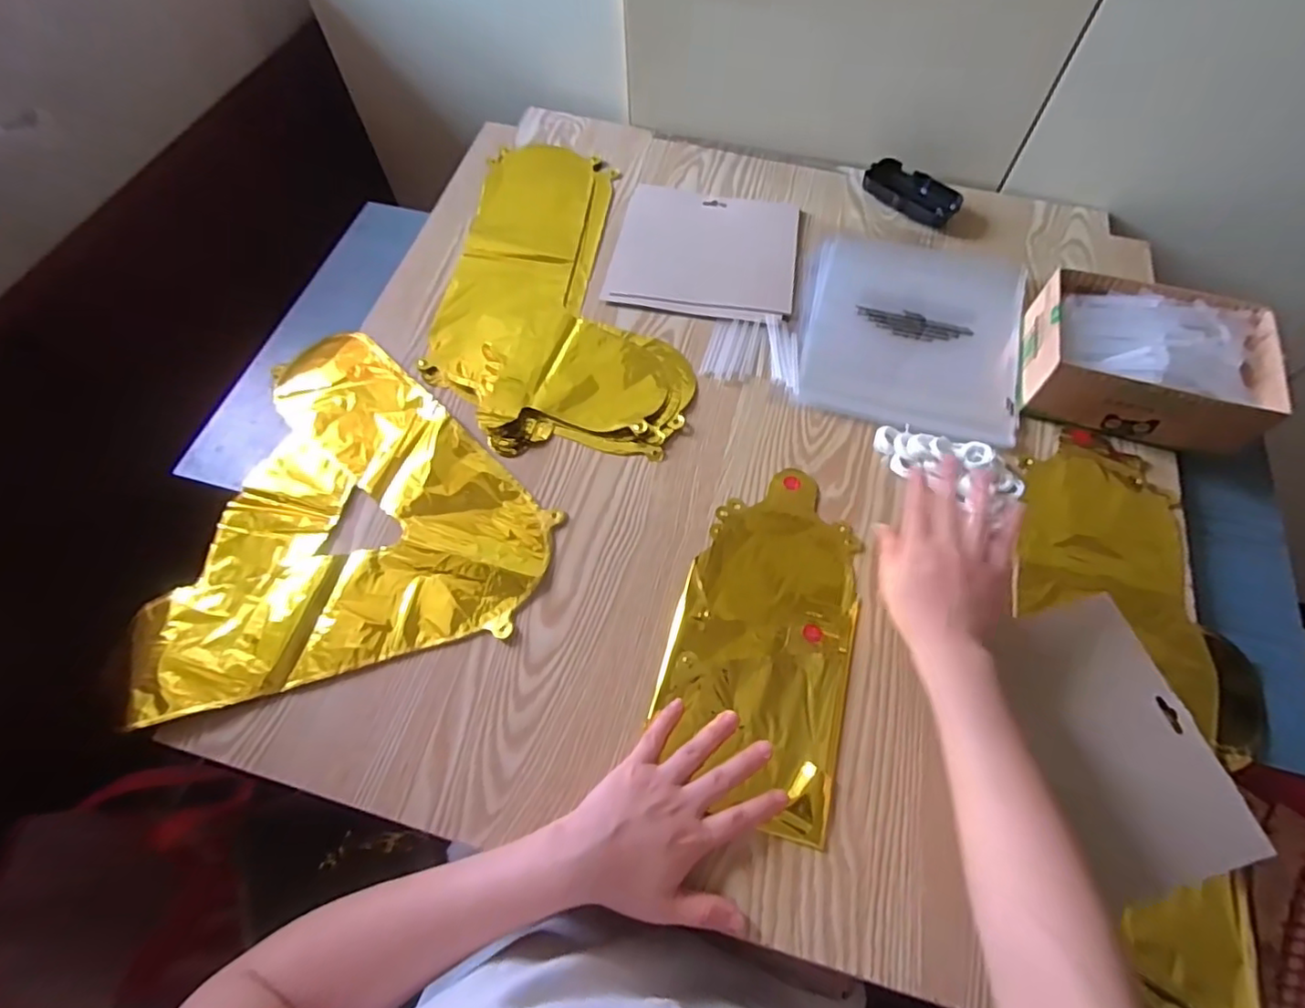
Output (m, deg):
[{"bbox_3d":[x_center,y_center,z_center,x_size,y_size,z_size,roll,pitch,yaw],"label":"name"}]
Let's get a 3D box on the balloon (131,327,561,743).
[{"bbox_3d":[-0.270,-0.019,0.545,0.317,0.010,0.332,-14,63,-6],"label":"balloon"}]

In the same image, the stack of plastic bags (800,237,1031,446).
[{"bbox_3d":[0.260,-0.181,0.623,0.213,0.008,0.243,15,64,8],"label":"stack of plastic bags"}]

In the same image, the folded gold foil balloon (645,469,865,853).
[{"bbox_3d":[0.092,0.099,0.497,0.140,0.009,0.275,15,64,8],"label":"folded gold foil balloon"}]

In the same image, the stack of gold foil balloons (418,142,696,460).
[{"bbox_3d":[-0.090,-0.240,0.654,0.251,0.013,0.415,2,63,2],"label":"stack of gold foil balloons"}]

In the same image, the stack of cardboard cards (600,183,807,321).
[{"bbox_3d":[0.061,-0.279,0.673,0.196,0.004,0.177,10,63,6],"label":"stack of cardboard cards"}]

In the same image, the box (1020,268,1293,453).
[{"bbox_3d":[0.439,-0.126,0.553,0.190,0.071,0.135,21,65,11],"label":"box"}]

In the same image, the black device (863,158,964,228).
[{"bbox_3d":[0.293,-0.351,0.697,0.103,0.026,0.053,33,68,16],"label":"black device"}]

